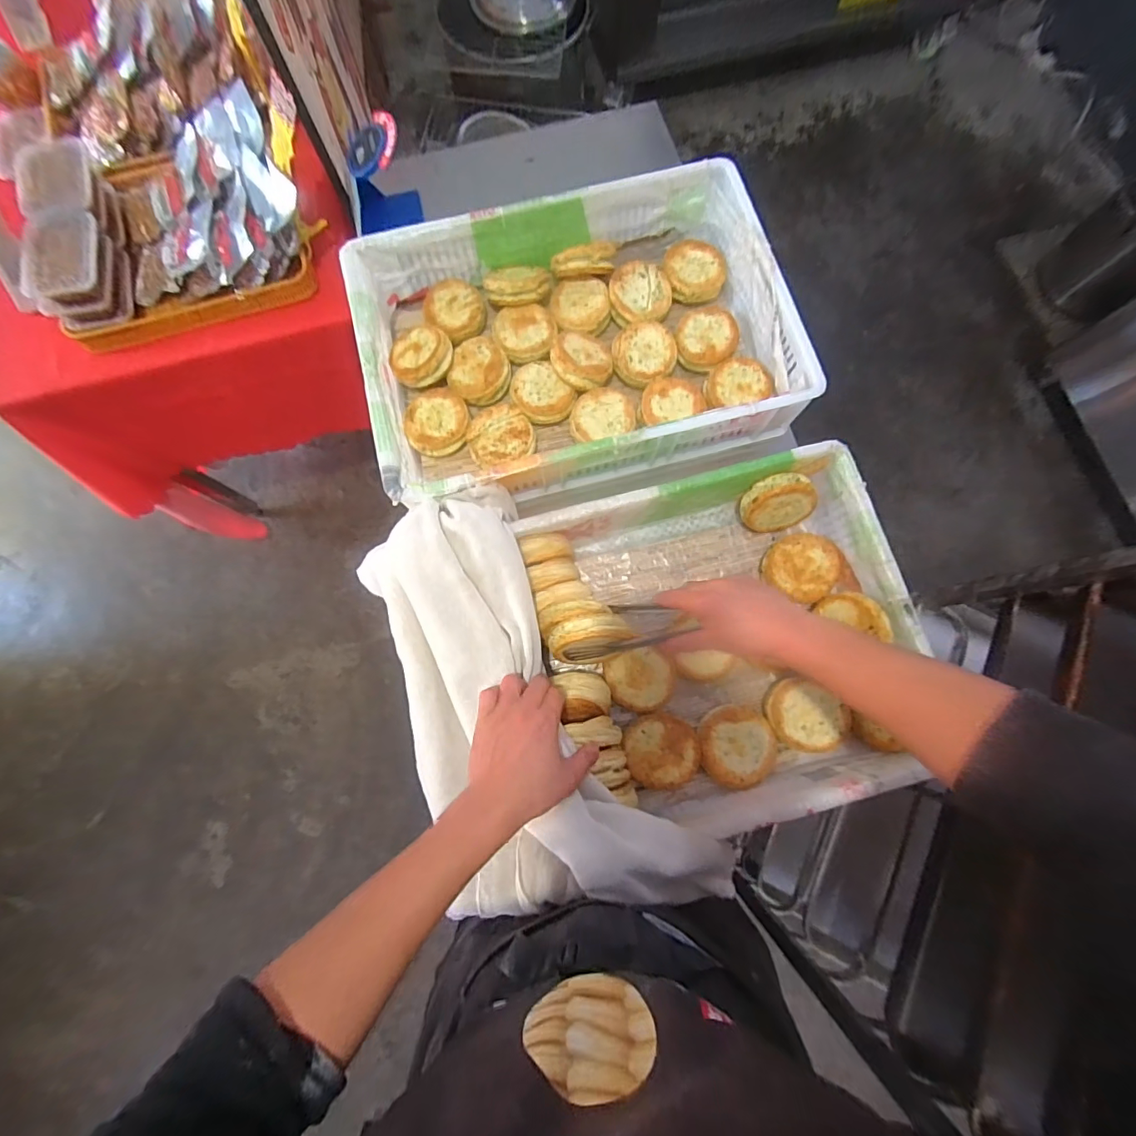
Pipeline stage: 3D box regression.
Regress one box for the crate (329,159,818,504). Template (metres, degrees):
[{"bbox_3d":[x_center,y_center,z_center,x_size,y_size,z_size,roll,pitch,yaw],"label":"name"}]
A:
[{"bbox_3d":[0.006,-0.339,0.706,0.591,0.132,0.407,-14,79,-3],"label":"crate"}]

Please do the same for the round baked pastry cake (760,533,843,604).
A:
[{"bbox_3d":[0.326,-0.004,0.662,0.095,0.025,0.089,0,78,0],"label":"round baked pastry cake"}]

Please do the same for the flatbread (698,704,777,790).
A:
[{"bbox_3d":[0.218,0.229,0.618,0.093,0.025,0.097,43,81,8],"label":"flatbread"}]

